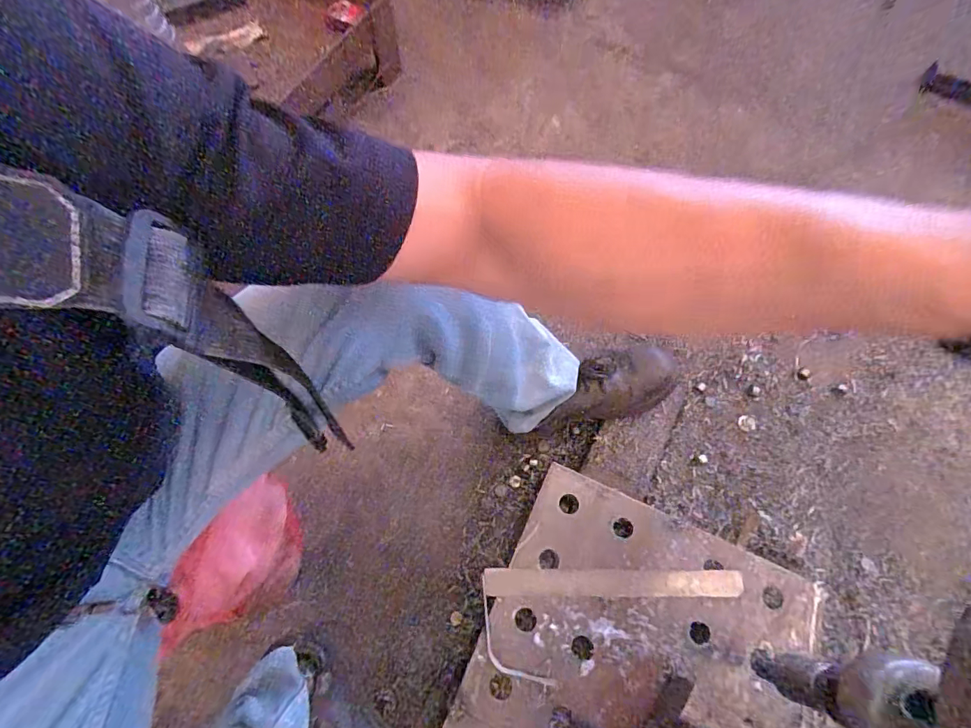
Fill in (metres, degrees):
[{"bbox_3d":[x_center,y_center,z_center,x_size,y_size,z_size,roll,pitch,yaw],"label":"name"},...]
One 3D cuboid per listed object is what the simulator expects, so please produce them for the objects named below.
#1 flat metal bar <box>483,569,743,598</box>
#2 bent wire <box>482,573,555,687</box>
[{"bbox_3d":[0.157,0.271,0.575,0.312,0.012,0.032,0,67,-1],"label":"flat metal bar"},{"bbox_3d":[0.020,0.320,0.539,0.047,0.009,0.135,-34,71,-14],"label":"bent wire"}]

